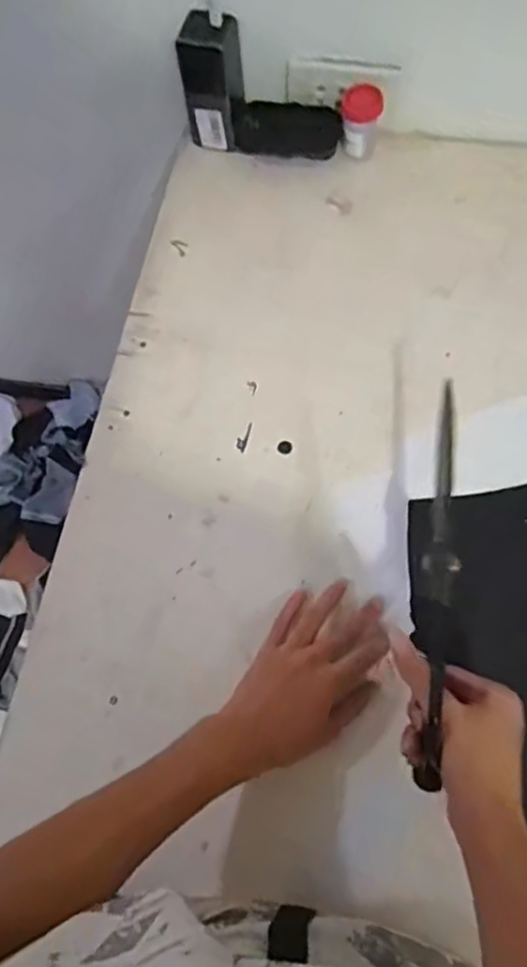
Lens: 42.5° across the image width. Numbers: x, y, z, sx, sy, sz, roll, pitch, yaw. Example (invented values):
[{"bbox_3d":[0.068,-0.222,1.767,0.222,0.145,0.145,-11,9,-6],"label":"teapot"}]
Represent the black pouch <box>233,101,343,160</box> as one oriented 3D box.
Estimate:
[{"bbox_3d":[0.028,-0.410,0.789,0.123,0.041,0.045,6,67,6],"label":"black pouch"}]

